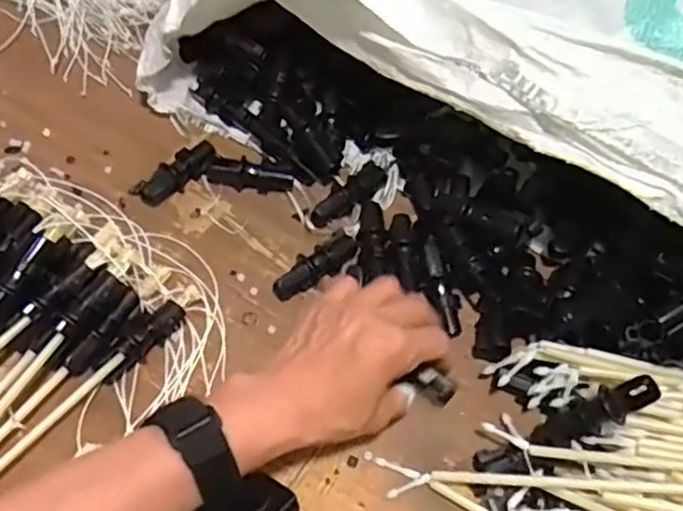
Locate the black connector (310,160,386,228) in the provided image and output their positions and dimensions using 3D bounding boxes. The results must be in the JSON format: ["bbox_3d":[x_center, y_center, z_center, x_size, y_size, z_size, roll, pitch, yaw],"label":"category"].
[{"bbox_3d":[0.005,-0.046,0.509,0.068,0.015,0.021,-40,69,-20],"label":"black connector"}]

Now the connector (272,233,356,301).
[{"bbox_3d":[-0.019,0.007,0.477,0.068,0.017,0.020,-39,68,-19],"label":"connector"}]

